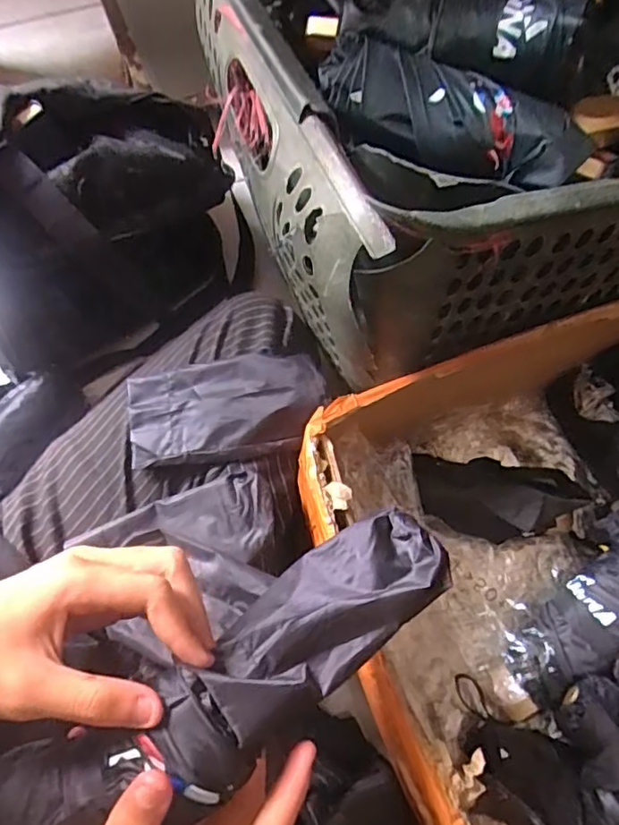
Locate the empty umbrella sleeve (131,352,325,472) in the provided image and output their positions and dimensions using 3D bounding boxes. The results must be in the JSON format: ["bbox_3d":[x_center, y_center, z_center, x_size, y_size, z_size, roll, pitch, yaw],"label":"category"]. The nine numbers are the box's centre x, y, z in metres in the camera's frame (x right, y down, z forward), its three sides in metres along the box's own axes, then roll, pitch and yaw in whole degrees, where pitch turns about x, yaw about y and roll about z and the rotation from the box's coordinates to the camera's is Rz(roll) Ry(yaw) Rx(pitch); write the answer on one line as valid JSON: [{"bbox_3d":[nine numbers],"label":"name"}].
[{"bbox_3d":[-0.067,-0.005,0.476,0.157,0.022,0.074,-11,68,-6],"label":"empty umbrella sleeve"}]

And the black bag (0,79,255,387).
[{"bbox_3d":[-0.213,-0.176,0.572,0.264,0.235,0.160,-30,71,-13],"label":"black bag"}]

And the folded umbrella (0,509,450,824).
[{"bbox_3d":[-0.046,0.141,0.292,0.286,0.074,0.073,-29,71,-21],"label":"folded umbrella"}]

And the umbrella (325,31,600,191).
[{"bbox_3d":[0.081,-0.170,0.335,0.149,0.036,0.049,19,68,7],"label":"umbrella"}]

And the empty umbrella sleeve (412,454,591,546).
[{"bbox_3d":[0.169,0.076,0.535,0.151,0.041,0.071,10,67,3],"label":"empty umbrella sleeve"}]

